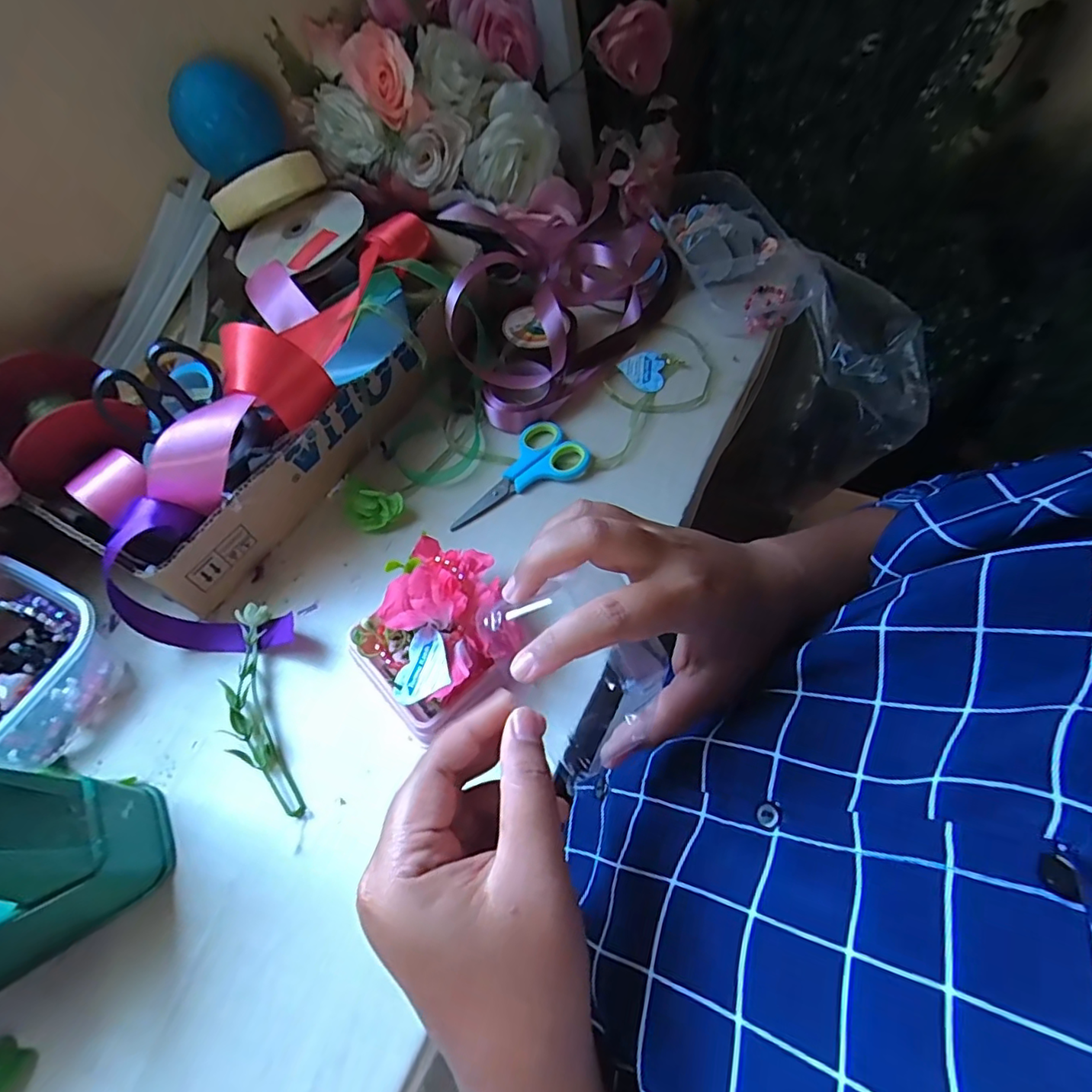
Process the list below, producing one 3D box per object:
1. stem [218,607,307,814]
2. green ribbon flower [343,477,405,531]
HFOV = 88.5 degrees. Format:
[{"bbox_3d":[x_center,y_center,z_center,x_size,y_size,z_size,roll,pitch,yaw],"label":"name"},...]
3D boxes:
[{"bbox_3d":[-0.175,0.099,0.339,0.032,0.020,0.130,-19,60,-9],"label":"stem"},{"bbox_3d":[-0.129,-0.030,0.407,0.044,0.016,0.031,16,61,11],"label":"green ribbon flower"}]

